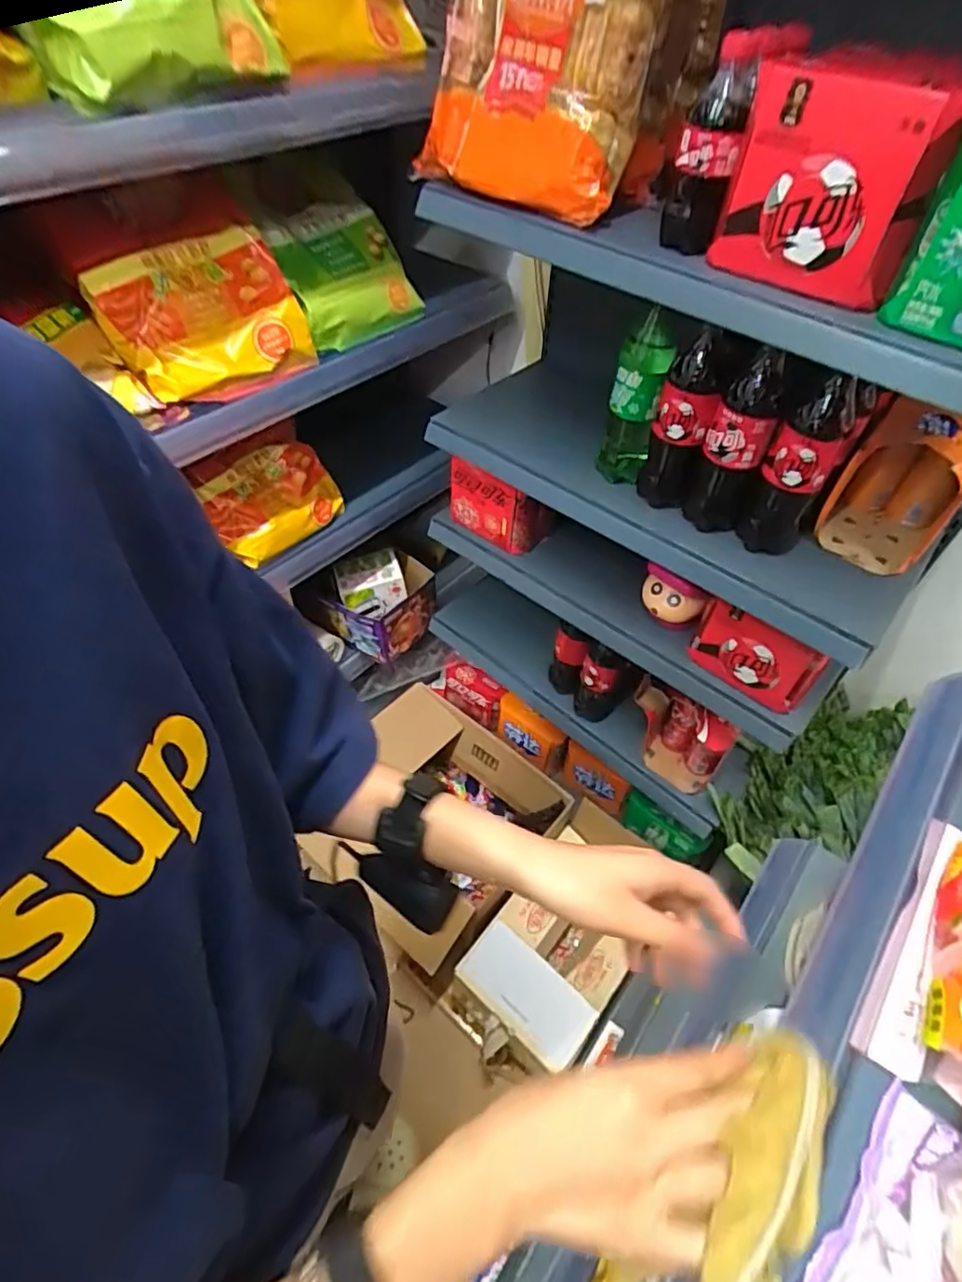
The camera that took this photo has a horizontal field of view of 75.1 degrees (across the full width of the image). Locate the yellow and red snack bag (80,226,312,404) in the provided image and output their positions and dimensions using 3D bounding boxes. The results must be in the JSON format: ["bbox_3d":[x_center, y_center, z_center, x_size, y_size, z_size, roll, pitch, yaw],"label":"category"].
[{"bbox_3d":[-0.355,-0.416,0.811,0.235,0.171,0.052,-32,24,-21],"label":"yellow and red snack bag"}]

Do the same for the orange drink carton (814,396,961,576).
[{"bbox_3d":[0.517,-0.195,0.766,0.121,0.174,0.129,32,56,22],"label":"orange drink carton"}]

